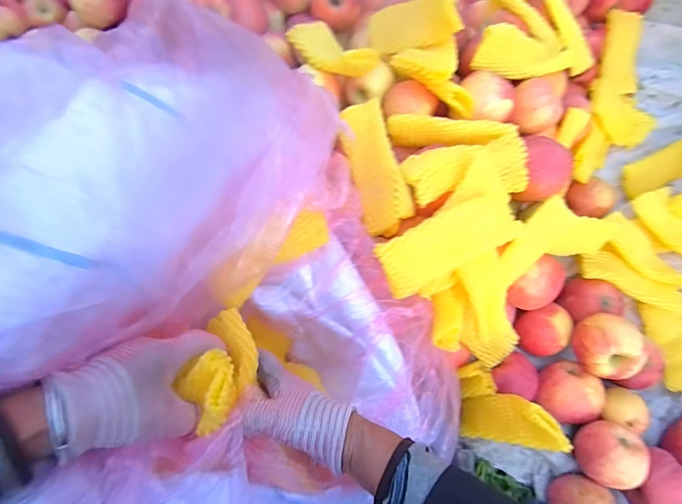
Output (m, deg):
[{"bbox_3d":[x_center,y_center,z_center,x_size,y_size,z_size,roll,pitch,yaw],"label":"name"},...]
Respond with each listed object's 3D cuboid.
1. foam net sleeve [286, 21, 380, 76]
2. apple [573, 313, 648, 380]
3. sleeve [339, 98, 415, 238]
[{"bbox_3d":[-0.017,-0.282,0.542,0.070,0.033,0.149,-39,55,-10],"label":"foam net sleeve"},{"bbox_3d":[0.349,0.131,0.514,0.078,0.062,0.082,0,75,0],"label":"apple"},{"bbox_3d":[0.038,-0.100,0.461,0.060,0.016,0.159,-25,74,30],"label":"sleeve"}]

